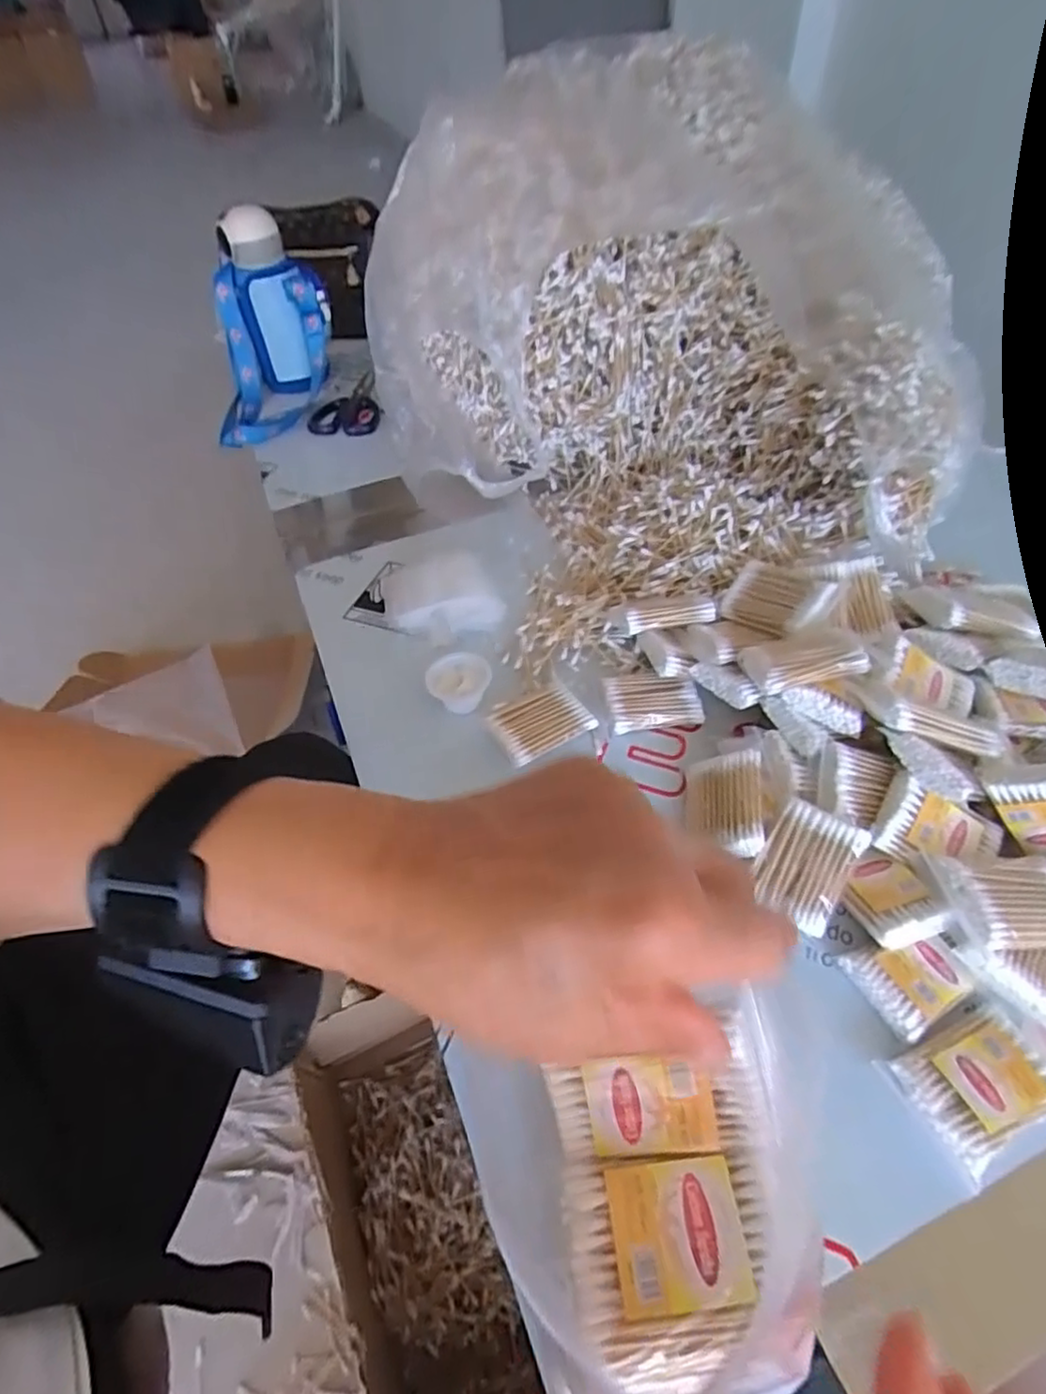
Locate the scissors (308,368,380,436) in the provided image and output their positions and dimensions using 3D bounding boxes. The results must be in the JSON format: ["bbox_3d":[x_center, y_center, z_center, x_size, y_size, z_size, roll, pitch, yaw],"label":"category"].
[{"bbox_3d":[-0.252,-0.406,0.936,0.097,0.014,0.164,-11,50,-6],"label":"scissors"}]

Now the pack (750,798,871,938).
[{"bbox_3d":[0.184,0.111,0.439,0.052,0.015,0.075,27,93,23],"label":"pack"}]

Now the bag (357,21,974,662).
[{"bbox_3d":[0.143,-0.334,0.631,0.550,0.315,0.454,-11,50,-5],"label":"bag"}]

